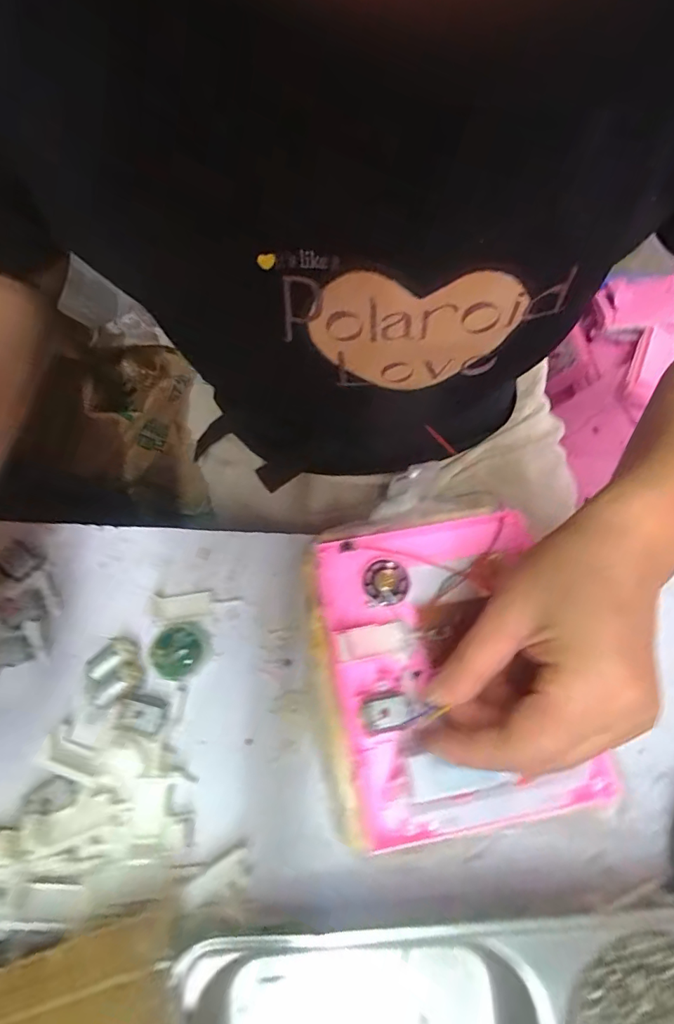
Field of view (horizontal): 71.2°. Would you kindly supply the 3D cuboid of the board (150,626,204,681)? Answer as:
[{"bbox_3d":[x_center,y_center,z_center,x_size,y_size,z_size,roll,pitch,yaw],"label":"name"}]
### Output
[{"bbox_3d":[-0.100,0.089,0.296,0.032,0.016,0.031,1,67,-2],"label":"board"}]

